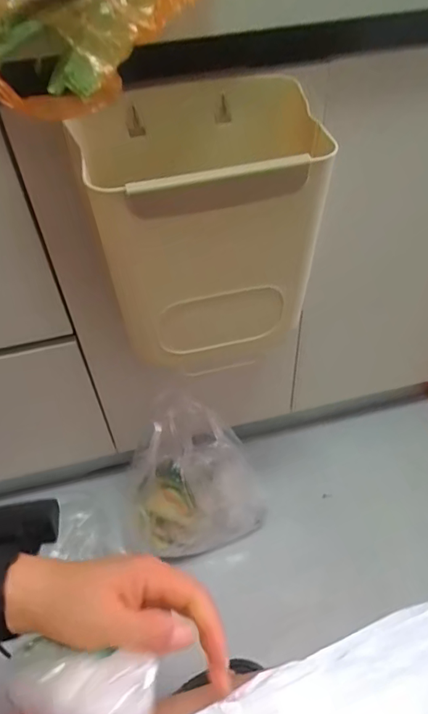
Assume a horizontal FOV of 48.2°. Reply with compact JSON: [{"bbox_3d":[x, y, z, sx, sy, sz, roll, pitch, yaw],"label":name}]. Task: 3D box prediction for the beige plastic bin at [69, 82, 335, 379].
[{"bbox_3d":[0.001,-0.127,0.521,0.227,0.262,0.189,-13,47,-8],"label":"beige plastic bin"}]

